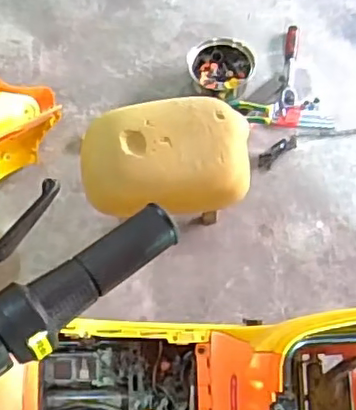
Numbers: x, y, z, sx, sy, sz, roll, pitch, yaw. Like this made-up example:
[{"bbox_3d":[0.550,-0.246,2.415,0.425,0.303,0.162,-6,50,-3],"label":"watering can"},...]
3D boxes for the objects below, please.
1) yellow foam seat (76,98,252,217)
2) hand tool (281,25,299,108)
[{"bbox_3d":[-0.033,-0.097,1.231,0.345,0.120,0.198,-2,69,1],"label":"yellow foam seat"},{"bbox_3d":[0.292,-0.363,1.602,0.039,0.039,0.260,5,69,4],"label":"hand tool"}]

